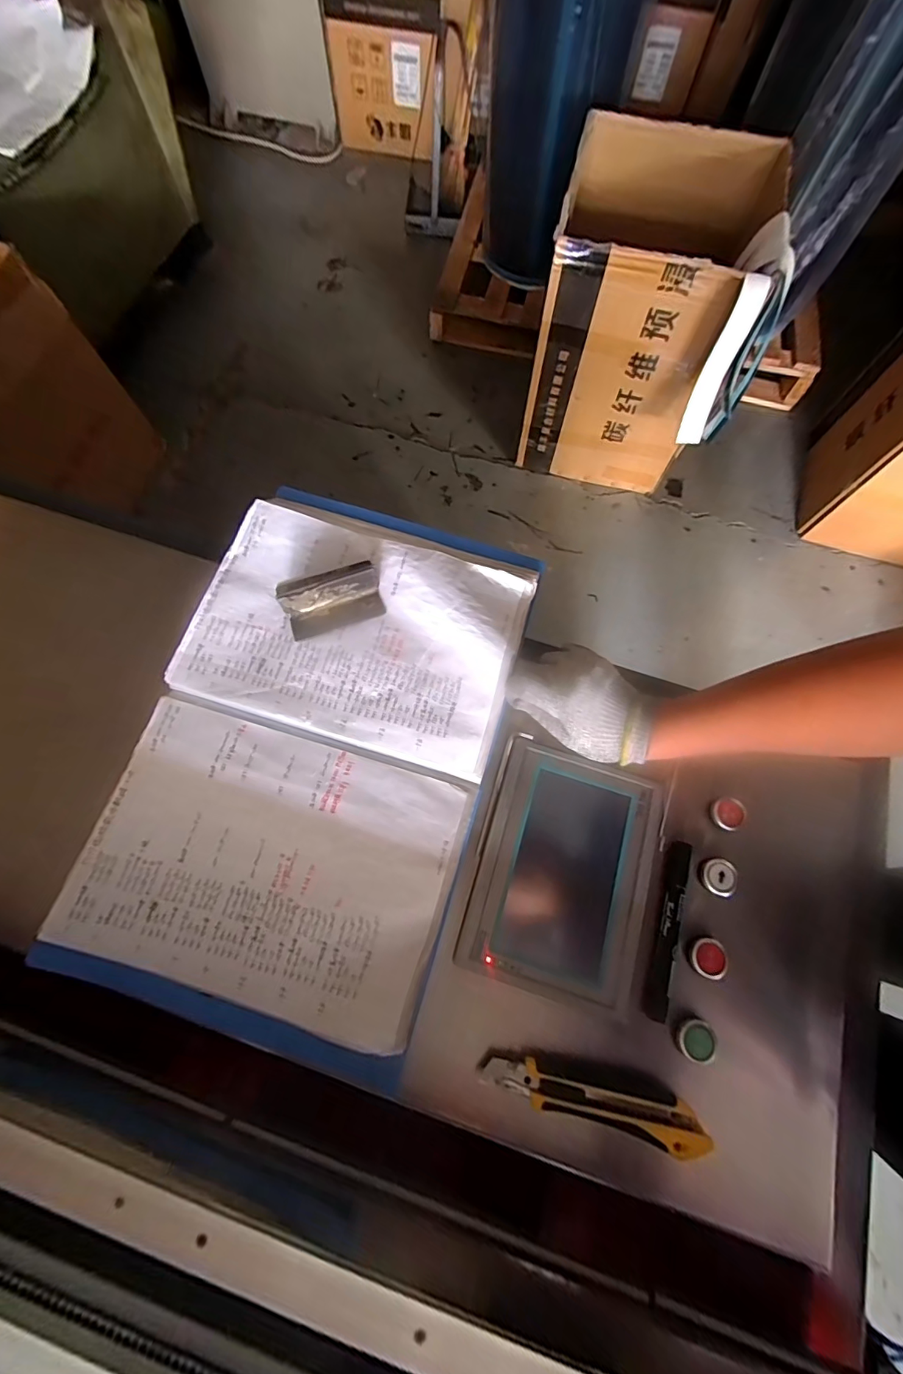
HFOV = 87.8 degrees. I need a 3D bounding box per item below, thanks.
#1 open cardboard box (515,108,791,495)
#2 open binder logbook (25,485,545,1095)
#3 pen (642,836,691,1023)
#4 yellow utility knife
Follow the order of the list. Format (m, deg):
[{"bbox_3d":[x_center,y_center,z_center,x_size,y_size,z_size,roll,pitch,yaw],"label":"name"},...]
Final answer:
[{"bbox_3d":[0.450,-0.900,1.191,0.432,0.554,0.502,13,73,3],"label":"open cardboard box"},{"bbox_3d":[-0.116,0.038,0.421,0.297,0.032,0.468,17,73,4],"label":"open binder logbook"},{"bbox_3d":[0.177,0.195,0.384,0.018,0.011,0.135,19,73,4],"label":"pen"},{"bbox_3d":[0.105,0.300,0.342,0.159,0.022,0.029,14,73,3],"label":"yellow utility knife"}]

